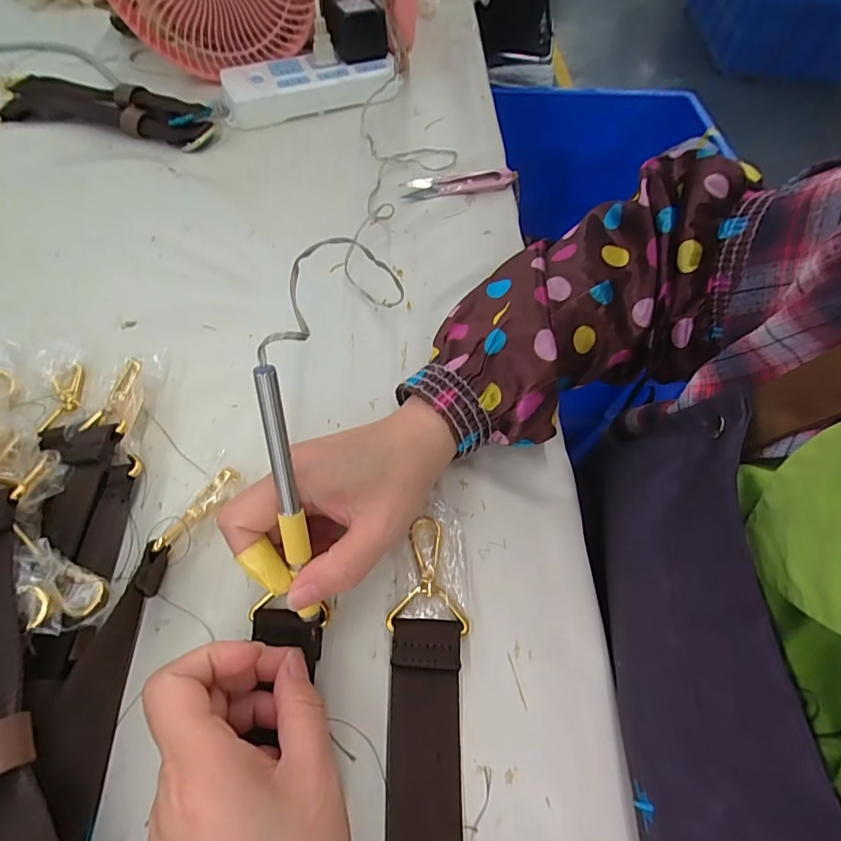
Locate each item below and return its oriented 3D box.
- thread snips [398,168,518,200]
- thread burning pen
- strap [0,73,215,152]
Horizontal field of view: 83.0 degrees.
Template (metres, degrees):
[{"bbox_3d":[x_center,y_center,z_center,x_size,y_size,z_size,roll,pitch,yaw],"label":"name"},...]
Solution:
[{"bbox_3d":[0.036,-0.220,0.437,0.106,0.013,0.027,-4,60,-4],"label":"thread snips"},{"bbox_3d":[-0.057,0.037,0.208,0.010,0.123,0.006,-5,19,-4],"label":"thread burning pen"},{"bbox_3d":[-0.333,-0.331,0.494,0.258,0.018,0.081,15,60,7],"label":"strap"}]

